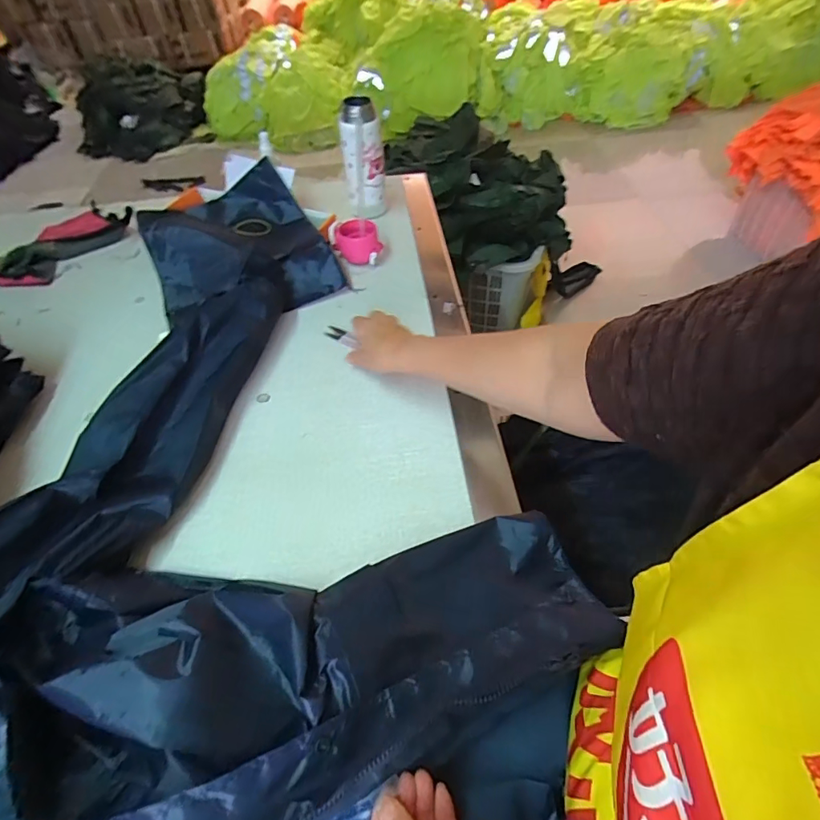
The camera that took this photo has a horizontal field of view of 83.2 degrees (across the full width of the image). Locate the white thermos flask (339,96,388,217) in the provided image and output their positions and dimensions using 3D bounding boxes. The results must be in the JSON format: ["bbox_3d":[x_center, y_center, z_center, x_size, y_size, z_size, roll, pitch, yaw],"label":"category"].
[{"bbox_3d":[-0.079,-0.424,0.799,0.069,0.186,0.063,-8,51,-4],"label":"white thermos flask"}]

